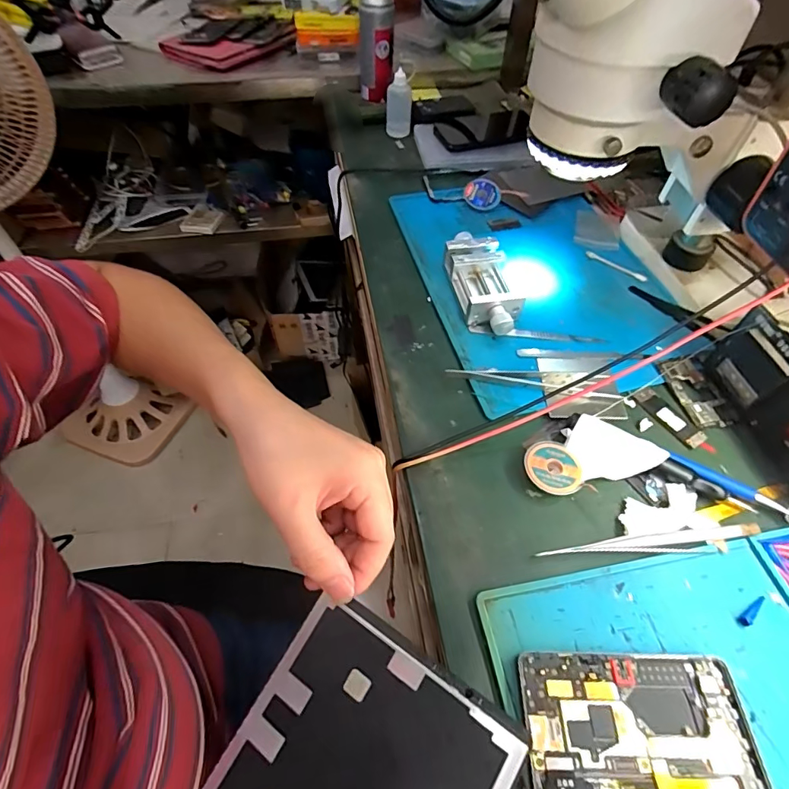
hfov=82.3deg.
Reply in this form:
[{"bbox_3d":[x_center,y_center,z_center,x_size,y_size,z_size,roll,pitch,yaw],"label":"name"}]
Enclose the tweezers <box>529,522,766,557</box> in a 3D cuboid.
[{"bbox_3d":[0.182,0.107,0.323,0.157,0.008,0.016,-5,54,-3],"label":"tweezers"}]

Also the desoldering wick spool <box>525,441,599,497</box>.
[{"bbox_3d":[0.125,0.059,0.357,0.042,0.012,0.045,0,54,0],"label":"desoldering wick spool"}]

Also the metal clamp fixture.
[{"bbox_3d":[0.091,-0.116,0.469,0.060,0.033,0.128,-6,54,-4],"label":"metal clamp fixture"}]

